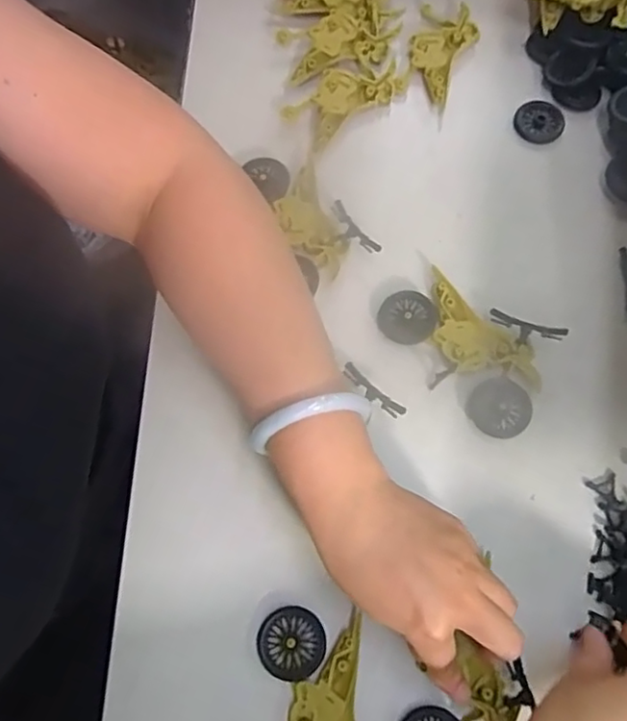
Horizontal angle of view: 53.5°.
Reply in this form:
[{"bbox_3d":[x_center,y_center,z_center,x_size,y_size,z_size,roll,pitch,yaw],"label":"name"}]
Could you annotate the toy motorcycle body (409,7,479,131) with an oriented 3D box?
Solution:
[{"bbox_3d":[0.101,-0.244,0.501,0.049,0.013,0.107,18,70,4],"label":"toy motorcycle body"}]

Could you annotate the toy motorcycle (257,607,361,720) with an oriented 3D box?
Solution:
[{"bbox_3d":[0.001,0.200,0.339,0.060,0.011,0.115,1,70,-2],"label":"toy motorcycle"}]

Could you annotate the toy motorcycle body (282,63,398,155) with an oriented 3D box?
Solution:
[{"bbox_3d":[0.025,-0.203,0.479,0.091,0.009,0.047,-35,75,-14],"label":"toy motorcycle body"}]

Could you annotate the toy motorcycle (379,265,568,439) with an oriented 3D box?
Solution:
[{"bbox_3d":[0.099,-0.010,0.415,0.116,0.020,0.077,32,72,9],"label":"toy motorcycle"}]

